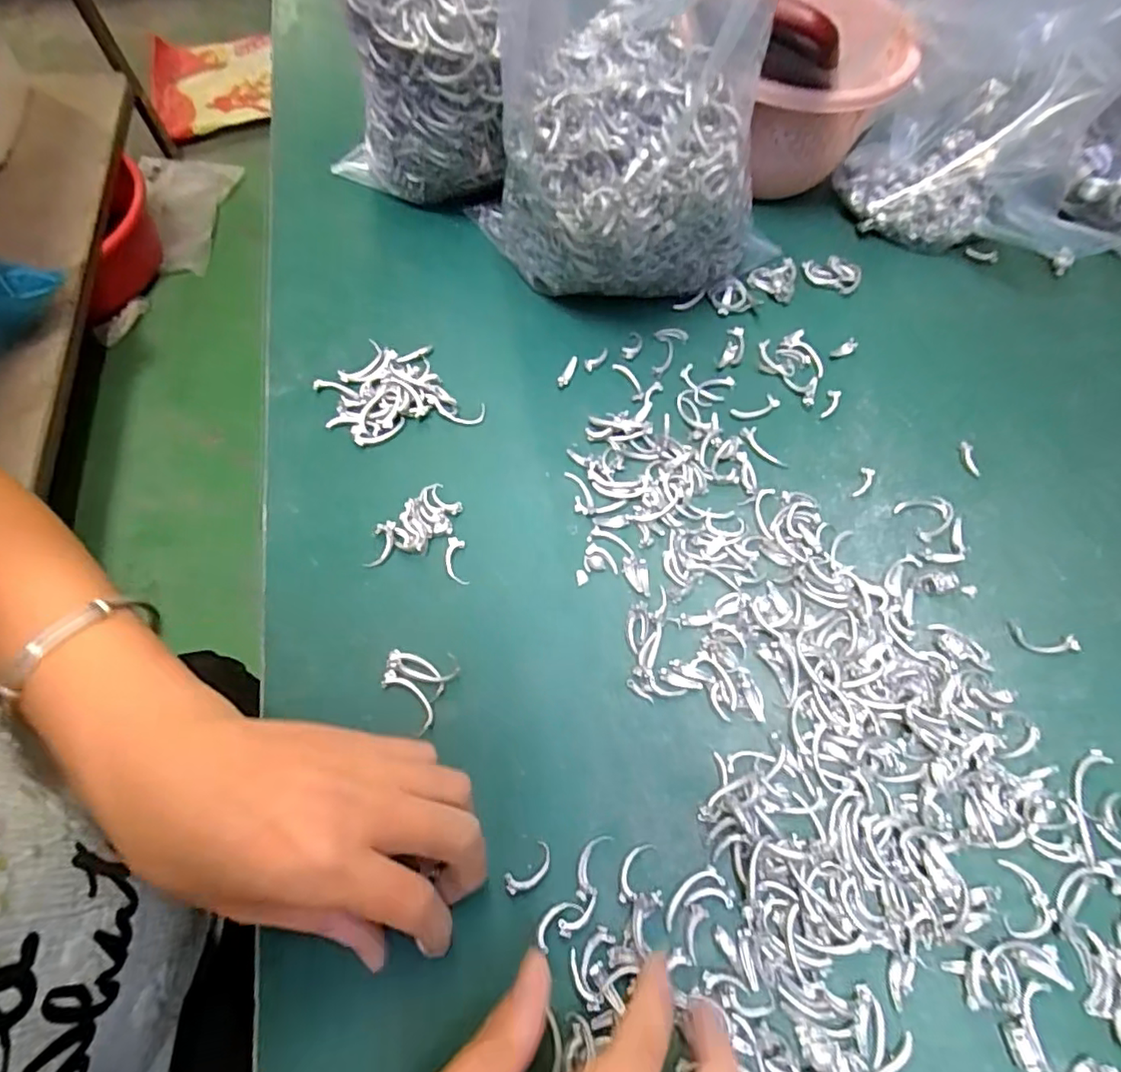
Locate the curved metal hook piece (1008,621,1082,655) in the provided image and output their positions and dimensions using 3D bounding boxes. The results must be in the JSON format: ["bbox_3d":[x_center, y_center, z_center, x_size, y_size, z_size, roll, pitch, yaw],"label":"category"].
[{"bbox_3d":[0.239,0.052,0.297,0.032,0.004,0.013,15,65,5],"label":"curved metal hook piece"}]

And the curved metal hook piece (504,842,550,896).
[{"bbox_3d":[-0.013,0.136,0.245,0.022,0.004,0.010,-39,72,-19],"label":"curved metal hook piece"}]

